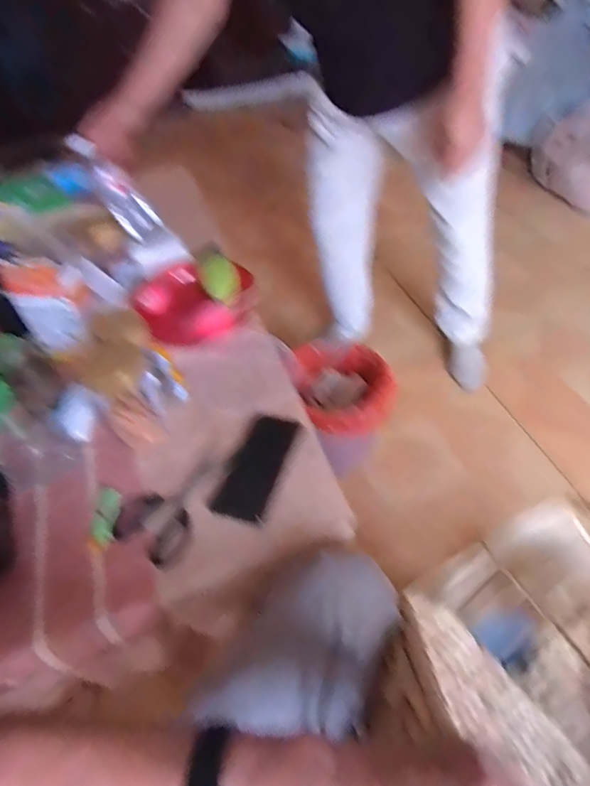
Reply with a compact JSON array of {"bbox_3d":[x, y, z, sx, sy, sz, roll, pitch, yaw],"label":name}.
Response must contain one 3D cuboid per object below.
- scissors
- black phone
[{"bbox_3d":[-0.163,0.137,0.610,0.097,0.007,0.147,16,52,19],"label":"scissors"},{"bbox_3d":[-0.049,0.096,0.621,0.069,0.005,0.144,15,62,21],"label":"black phone"}]

